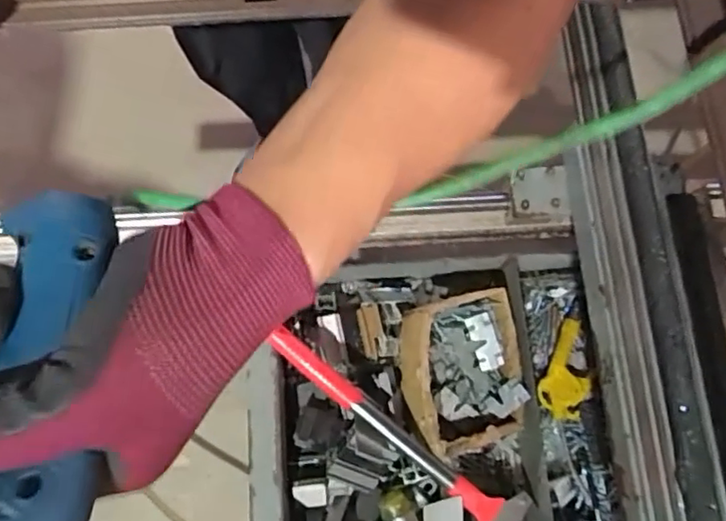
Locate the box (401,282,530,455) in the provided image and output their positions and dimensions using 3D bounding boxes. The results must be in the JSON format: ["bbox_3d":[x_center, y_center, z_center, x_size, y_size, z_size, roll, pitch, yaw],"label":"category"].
[{"bbox_3d":[0.119,0.137,0.740,0.144,0.094,0.178,-8,75,-4],"label":"box"}]

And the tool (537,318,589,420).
[{"bbox_3d":[0.273,0.144,0.789,0.061,0.016,0.123,26,75,5],"label":"tool"}]

